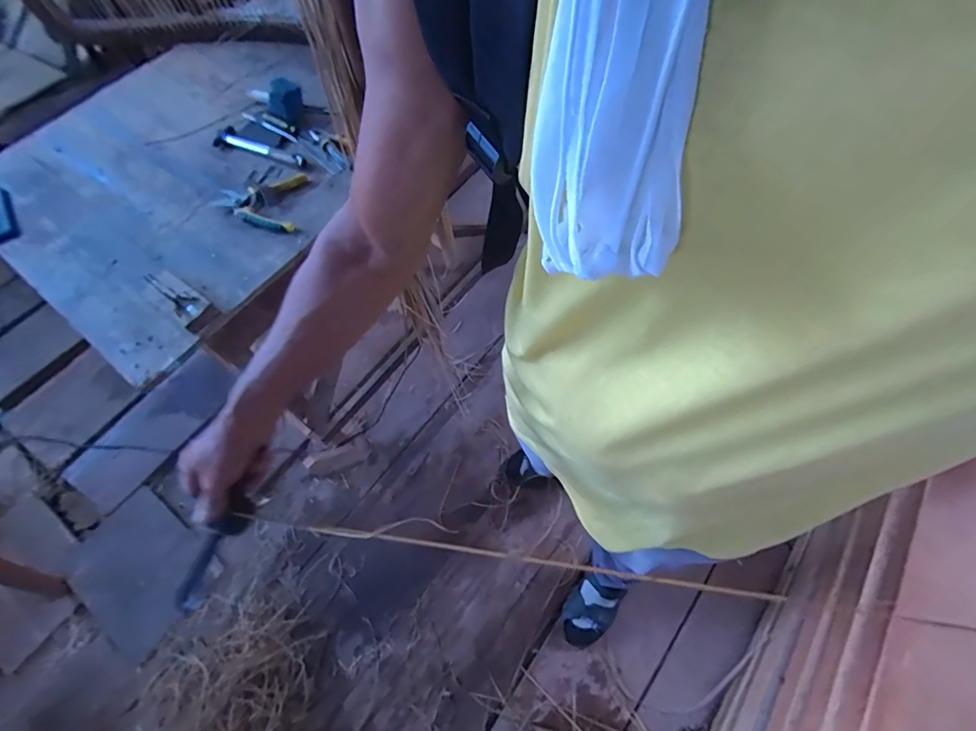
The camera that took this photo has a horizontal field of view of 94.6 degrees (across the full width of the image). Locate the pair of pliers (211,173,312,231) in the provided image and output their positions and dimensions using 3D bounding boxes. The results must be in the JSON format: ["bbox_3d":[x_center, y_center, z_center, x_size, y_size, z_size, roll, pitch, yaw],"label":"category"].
[{"bbox_3d":[-0.419,-0.309,0.826,0.158,0.019,0.132,6,63,8],"label":"pair of pliers"}]

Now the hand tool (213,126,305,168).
[{"bbox_3d":[-0.447,-0.424,0.876,0.200,0.030,0.046,20,66,14],"label":"hand tool"}]

